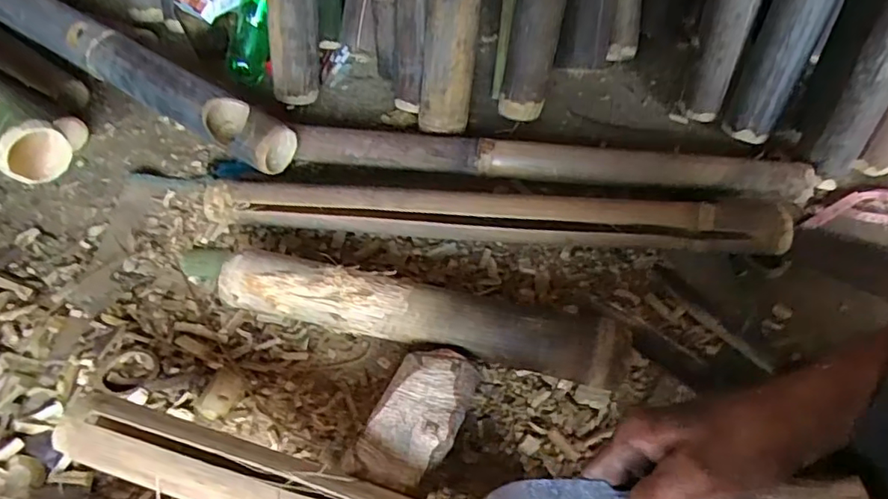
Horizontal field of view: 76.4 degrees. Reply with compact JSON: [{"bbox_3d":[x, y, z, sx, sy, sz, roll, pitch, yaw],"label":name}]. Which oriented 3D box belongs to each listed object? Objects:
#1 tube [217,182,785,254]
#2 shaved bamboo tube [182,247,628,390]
[{"bbox_3d":[0.049,-0.035,0.653,0.646,0.065,0.046,4,54,4],"label":"tube"},{"bbox_3d":[-0.057,0.060,0.579,0.469,0.071,0.077,13,55,11],"label":"shaved bamboo tube"}]

